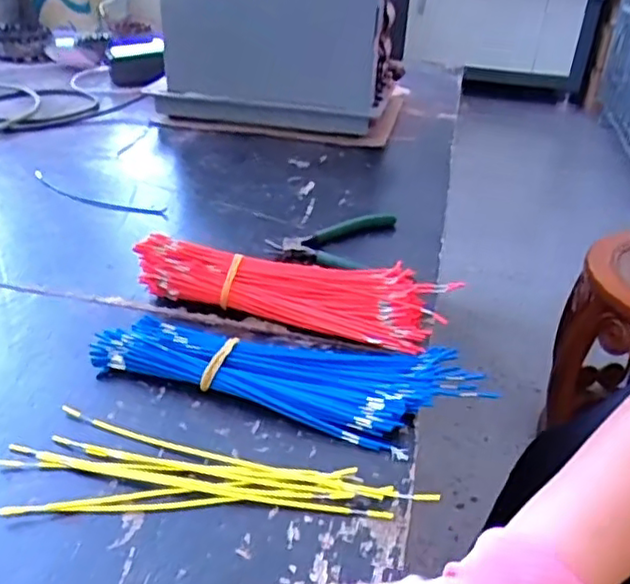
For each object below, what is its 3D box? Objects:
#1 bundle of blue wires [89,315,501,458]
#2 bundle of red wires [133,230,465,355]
[{"bbox_3d":[-0.020,0.059,0.495,0.292,0.026,0.103,10,34,9],"label":"bundle of blue wires"},{"bbox_3d":[-0.024,-0.003,0.571,0.263,0.046,0.077,12,35,12],"label":"bundle of red wires"}]

